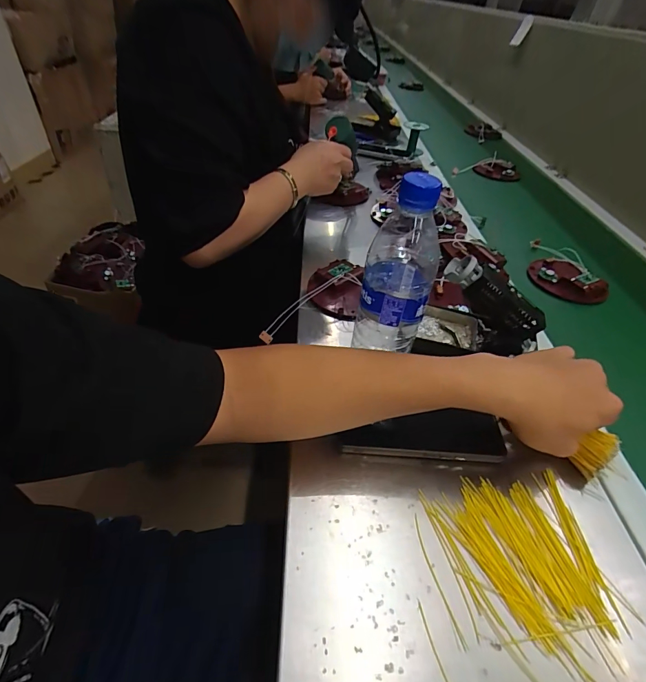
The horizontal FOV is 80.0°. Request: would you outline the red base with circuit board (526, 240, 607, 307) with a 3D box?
[{"bbox_3d":[0.399,-0.114,0.629,0.129,0.041,0.110,29,47,21],"label":"red base with circuit board"}]

